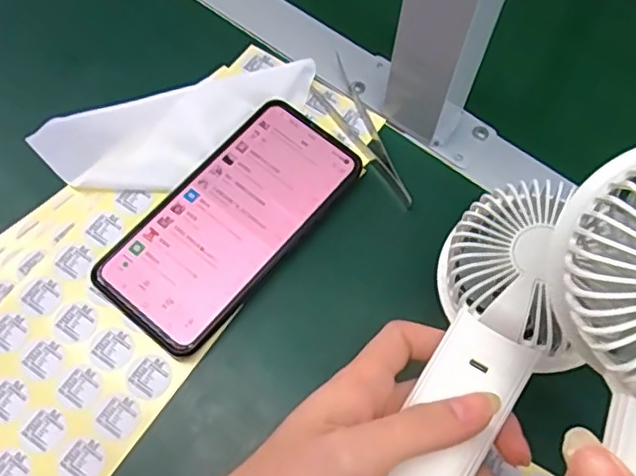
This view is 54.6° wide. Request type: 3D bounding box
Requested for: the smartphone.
[{"bbox_3d":[-0.049,-0.011,0.363,0.075,0.014,0.158,38,70,15],"label":"smartphone"}]

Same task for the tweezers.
[{"bbox_3d":[0.024,-0.068,0.398,0.028,0.007,0.121,-18,66,-9],"label":"tweezers"}]

